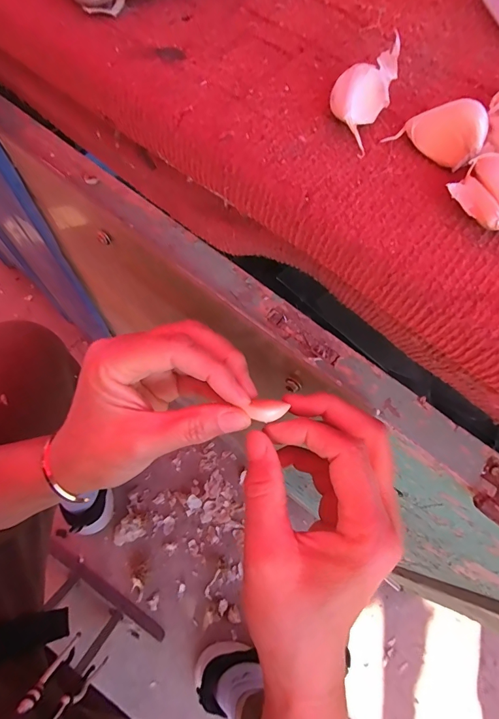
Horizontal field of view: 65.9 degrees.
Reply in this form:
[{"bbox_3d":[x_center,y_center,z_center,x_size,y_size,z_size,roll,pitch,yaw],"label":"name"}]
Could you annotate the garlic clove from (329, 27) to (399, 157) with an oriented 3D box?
[{"bbox_3d":[0.047,-0.113,0.161,0.022,0.026,0.036,26,66,6],"label":"garlic clove"}]

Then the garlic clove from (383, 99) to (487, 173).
[{"bbox_3d":[0.079,-0.095,0.159,0.034,0.019,0.016,30,67,7],"label":"garlic clove"}]

